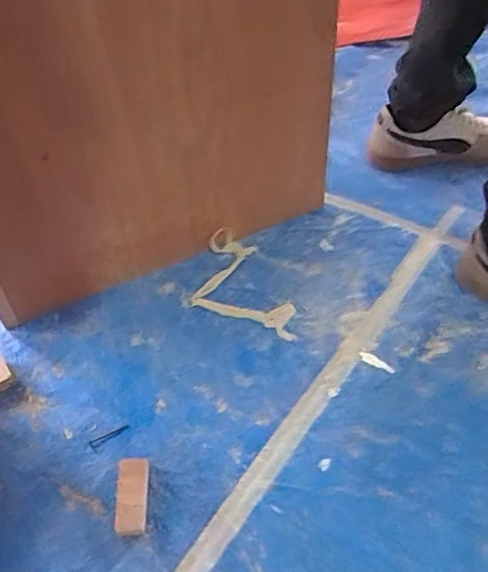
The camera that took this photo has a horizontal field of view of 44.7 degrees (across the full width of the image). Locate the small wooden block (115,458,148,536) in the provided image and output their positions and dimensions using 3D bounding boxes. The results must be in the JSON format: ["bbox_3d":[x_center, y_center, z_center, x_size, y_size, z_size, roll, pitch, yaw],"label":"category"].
[{"bbox_3d":[-0.118,0.221,0.624,0.030,0.018,0.075,-4,49,0],"label":"small wooden block"}]

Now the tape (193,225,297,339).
[{"bbox_3d":[0.008,-0.009,0.817,0.154,0.028,0.134,13,51,15],"label":"tape"}]

